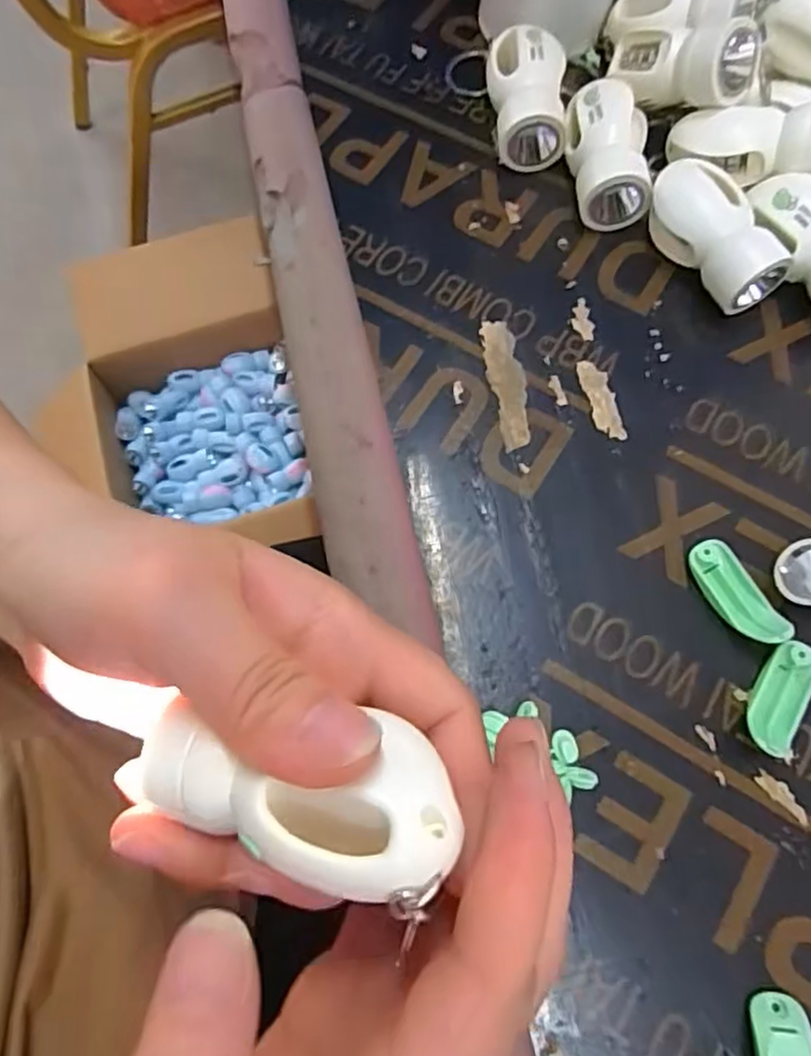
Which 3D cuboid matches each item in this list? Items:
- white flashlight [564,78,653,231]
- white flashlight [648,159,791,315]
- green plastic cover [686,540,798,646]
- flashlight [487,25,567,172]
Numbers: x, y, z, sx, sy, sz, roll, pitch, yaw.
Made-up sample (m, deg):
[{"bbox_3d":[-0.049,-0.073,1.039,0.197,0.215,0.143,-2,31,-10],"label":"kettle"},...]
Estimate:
[{"bbox_3d":[0.087,-0.161,0.302,0.036,0.033,0.053,5,70,5],"label":"white flashlight"},{"bbox_3d":[0.125,-0.119,0.287,0.032,0.030,0.063,-37,72,-10],"label":"white flashlight"},{"bbox_3d":[0.115,0.024,0.245,0.016,0.011,0.040,-26,70,-7],"label":"green plastic cover"},{"bbox_3d":[0.055,-0.195,0.317,0.033,0.031,0.055,0,69,3],"label":"flashlight"}]

